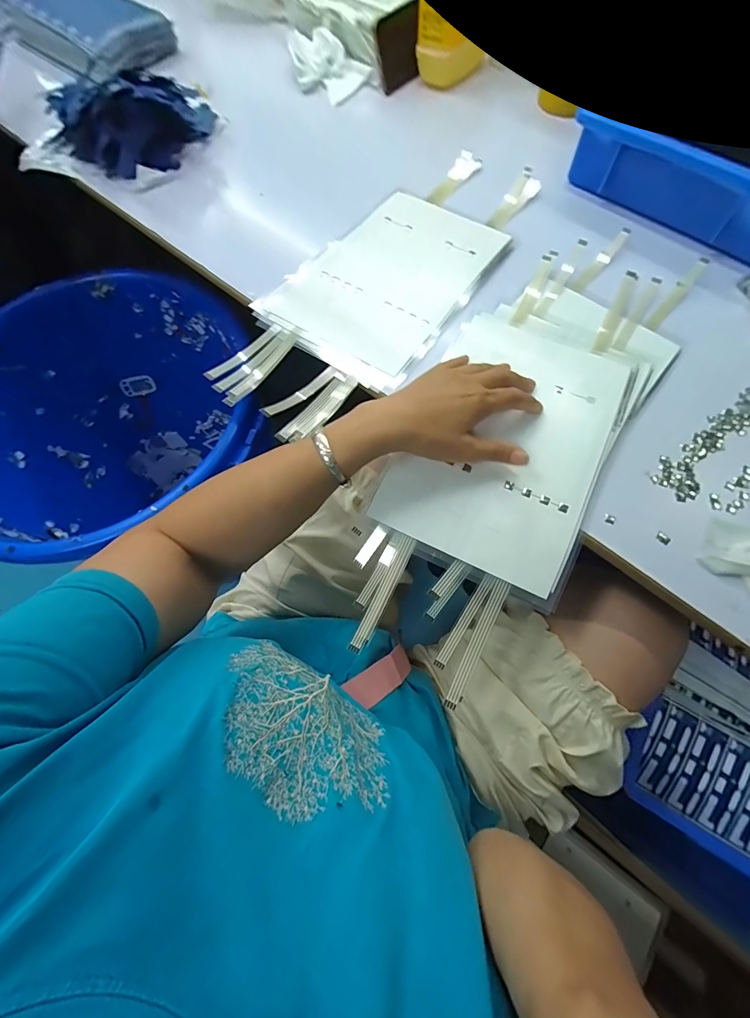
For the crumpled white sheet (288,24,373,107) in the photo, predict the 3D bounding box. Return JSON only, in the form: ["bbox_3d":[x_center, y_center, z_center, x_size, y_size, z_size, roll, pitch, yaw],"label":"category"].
[{"bbox_3d":[-0.068,-0.688,0.603,0.114,0.036,0.127,-14,69,-4],"label":"crumpled white sheet"}]

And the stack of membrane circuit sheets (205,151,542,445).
[{"bbox_3d":[0.012,-0.267,0.450,0.186,0.012,0.449,33,75,13],"label":"stack of membrane circuit sheets"}]

